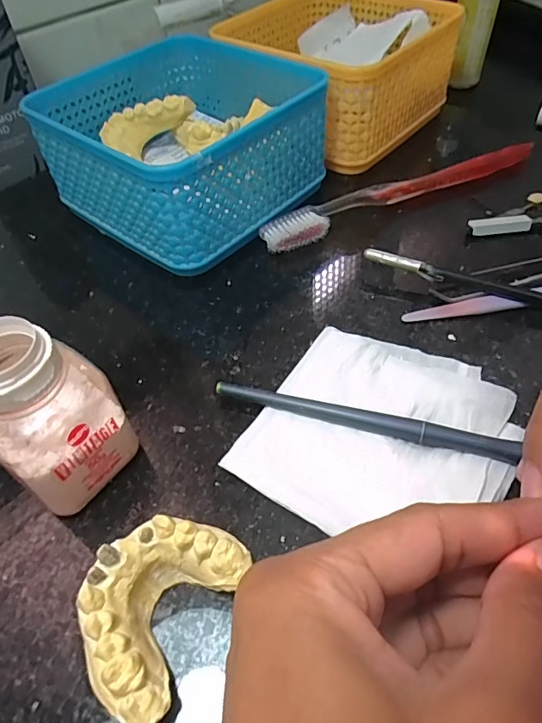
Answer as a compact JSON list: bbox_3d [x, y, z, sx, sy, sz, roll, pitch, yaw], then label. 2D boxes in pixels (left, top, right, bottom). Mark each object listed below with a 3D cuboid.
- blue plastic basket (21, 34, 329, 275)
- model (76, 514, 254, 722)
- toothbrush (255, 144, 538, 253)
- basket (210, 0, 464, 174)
[{"bbox_3d":[-0.050,-0.128,0.290,0.129,0.068,0.128,32,60,26],"label":"blue plastic basket"},{"bbox_3d":[-0.035,0.073,0.149,0.036,0.026,0.054,23,54,21],"label":"model"},{"bbox_3d":[0.077,-0.102,0.293,0.180,0.015,0.021,-22,53,-14],"label":"toothbrush"},{"bbox_3d":[0.043,-0.201,0.342,0.128,0.070,0.128,32,60,26],"label":"basket"}]

